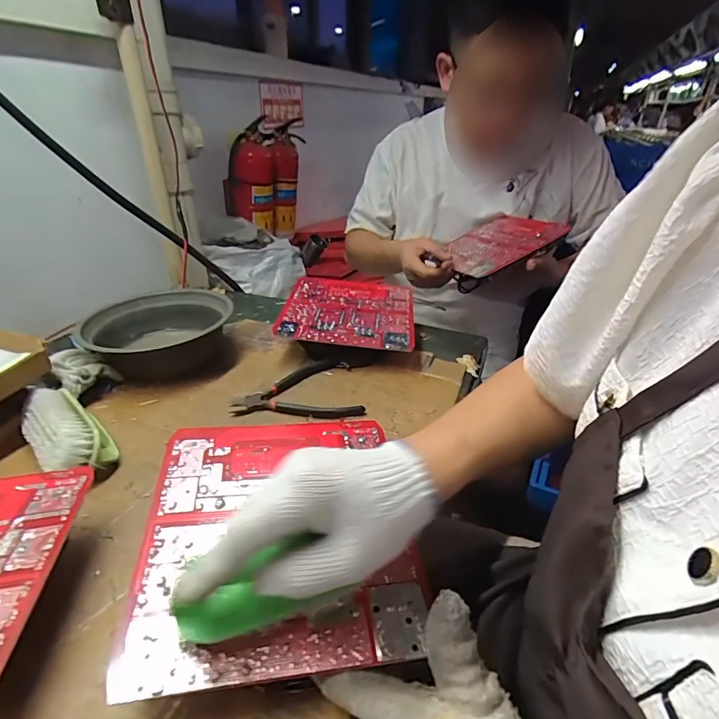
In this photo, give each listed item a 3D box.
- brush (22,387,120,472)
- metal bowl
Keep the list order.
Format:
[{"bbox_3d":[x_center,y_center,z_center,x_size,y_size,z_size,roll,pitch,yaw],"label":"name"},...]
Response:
[{"bbox_3d":[-0.283,0.070,0.420,0.125,0.051,0.059,26,38,37],"label":"brush"},{"bbox_3d":[-0.276,-0.037,0.602,0.179,0.061,0.179,1,29,0],"label":"metal bowl"}]

